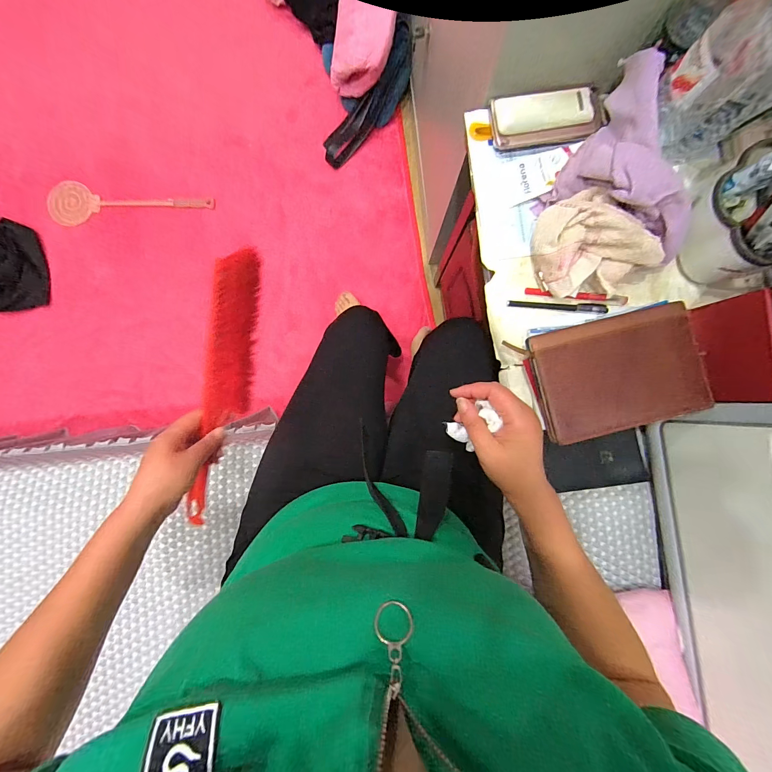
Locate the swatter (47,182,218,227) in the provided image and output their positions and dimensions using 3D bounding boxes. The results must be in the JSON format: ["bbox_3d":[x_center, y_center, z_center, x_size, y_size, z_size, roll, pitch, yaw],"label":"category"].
[{"bbox_3d":[-0.814,-0.598,1.068,0.516,0.019,0.136,-4,87,1],"label":"swatter"}]

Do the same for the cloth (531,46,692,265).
[{"bbox_3d":[0.321,-0.286,0.424,0.187,0.086,0.180,17,88,0],"label":"cloth"}]

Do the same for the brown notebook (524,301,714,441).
[{"bbox_3d":[0.308,-0.019,0.437,0.209,0.022,0.147,-13,87,0],"label":"brown notebook"}]

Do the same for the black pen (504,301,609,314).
[{"bbox_3d":[0.242,-0.112,0.472,0.137,0.006,0.012,3,88,-1],"label":"black pen"}]

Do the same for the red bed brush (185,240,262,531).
[{"bbox_3d":[-0.207,0.006,0.429,0.068,0.020,0.349,11,94,1],"label":"red bed brush"}]

